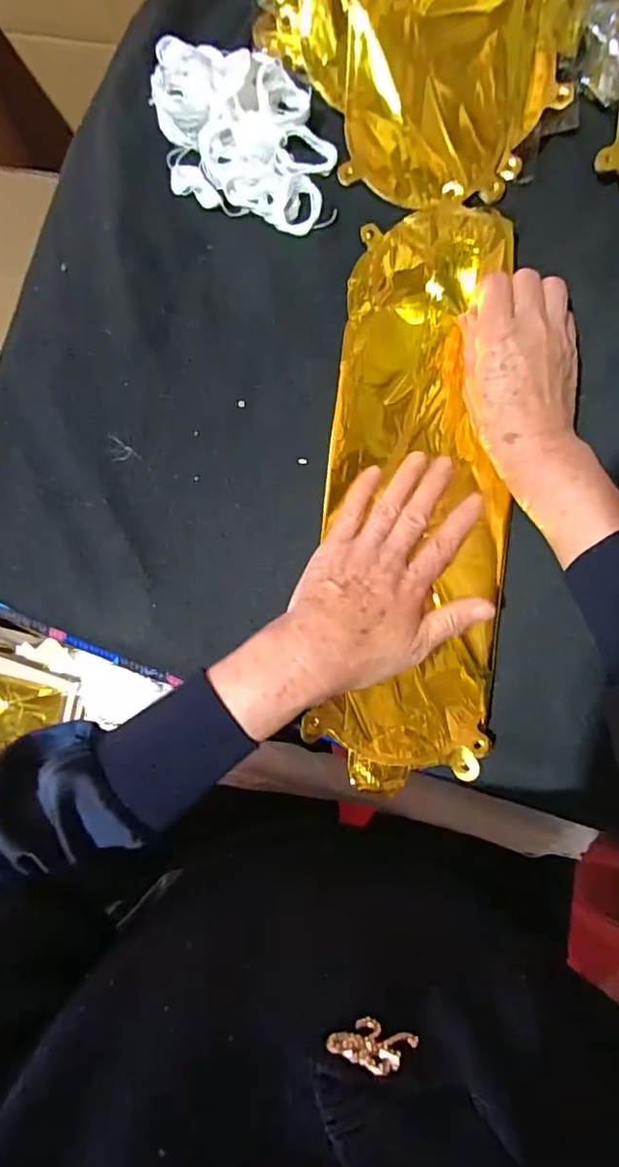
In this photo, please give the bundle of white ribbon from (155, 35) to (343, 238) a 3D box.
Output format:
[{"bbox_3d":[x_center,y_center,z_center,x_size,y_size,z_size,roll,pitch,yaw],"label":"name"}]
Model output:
[{"bbox_3d":[-0.048,-0.330,0.411,0.122,0.029,0.127,-6,86,0],"label":"bundle of white ribbon"}]

